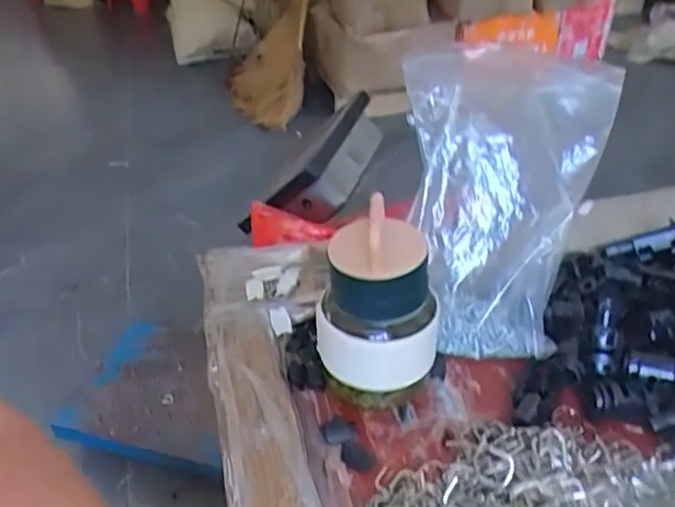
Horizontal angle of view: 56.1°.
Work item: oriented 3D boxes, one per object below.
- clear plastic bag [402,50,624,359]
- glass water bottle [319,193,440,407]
[{"bbox_3d":[0.126,-0.036,0.465,0.148,0.217,0.031,3,-2,-5],"label":"clear plastic bag"},{"bbox_3d":[0.025,0.031,0.399,0.075,0.116,0.061,-12,36,-13],"label":"glass water bottle"}]

